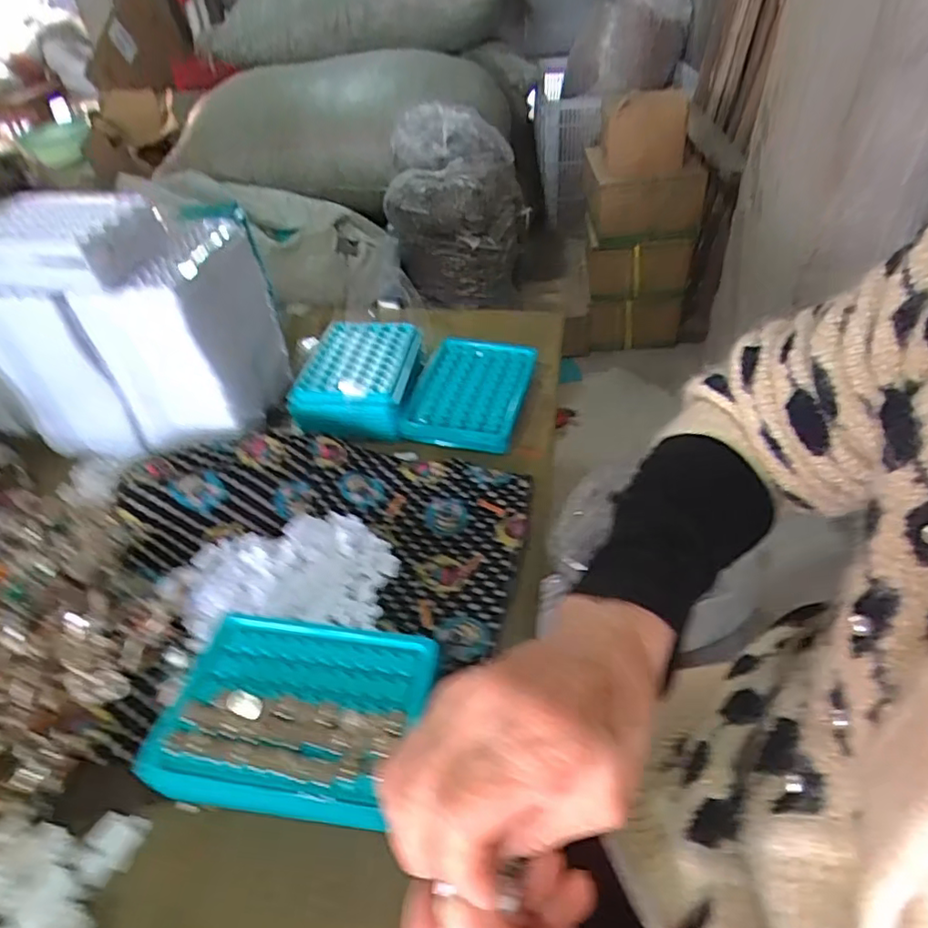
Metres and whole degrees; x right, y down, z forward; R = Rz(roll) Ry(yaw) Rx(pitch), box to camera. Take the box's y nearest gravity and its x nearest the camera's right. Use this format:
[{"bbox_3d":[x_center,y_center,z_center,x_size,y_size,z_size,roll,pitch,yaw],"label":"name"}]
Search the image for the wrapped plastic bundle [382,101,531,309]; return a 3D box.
[{"bbox_3d":[-0.017,-0.743,1.815,0.441,0.474,0.302,-5,41,-2],"label":"wrapped plastic bundle"}]

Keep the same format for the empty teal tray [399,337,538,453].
[{"bbox_3d":[0.006,-0.069,0.557,0.100,0.019,0.132,10,45,11],"label":"empty teal tray"}]

